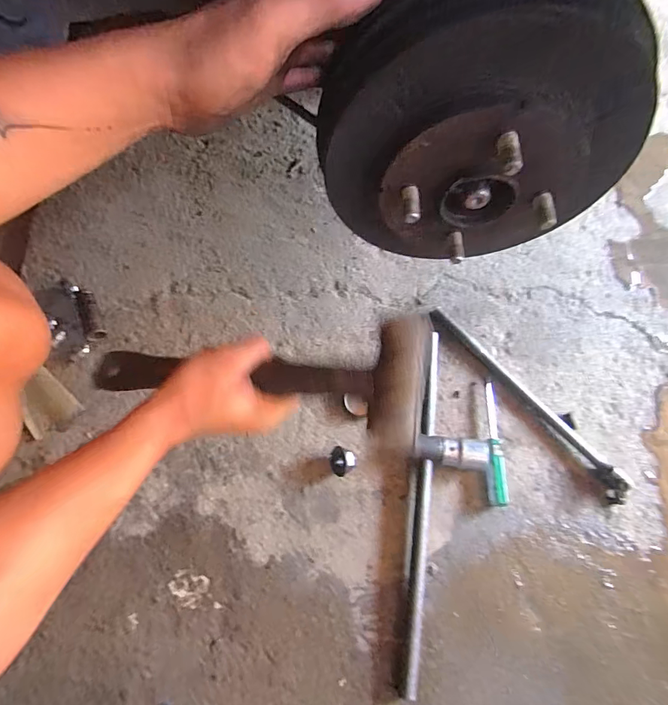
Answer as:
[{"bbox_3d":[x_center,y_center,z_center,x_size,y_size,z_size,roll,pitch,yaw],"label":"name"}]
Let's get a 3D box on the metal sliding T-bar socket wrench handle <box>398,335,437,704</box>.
[{"bbox_3d":[0.118,0.187,0.558,0.026,0.024,0.454,9,70,2],"label":"metal sliding T-bar socket wrench handle"}]

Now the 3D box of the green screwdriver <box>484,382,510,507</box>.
[{"bbox_3d":[0.231,0.128,0.600,0.028,0.031,0.174,5,70,0],"label":"green screwdriver"}]

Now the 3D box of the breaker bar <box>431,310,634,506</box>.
[{"bbox_3d":[0.286,0.065,0.618,0.031,0.029,0.368,-37,75,-13],"label":"breaker bar"}]

